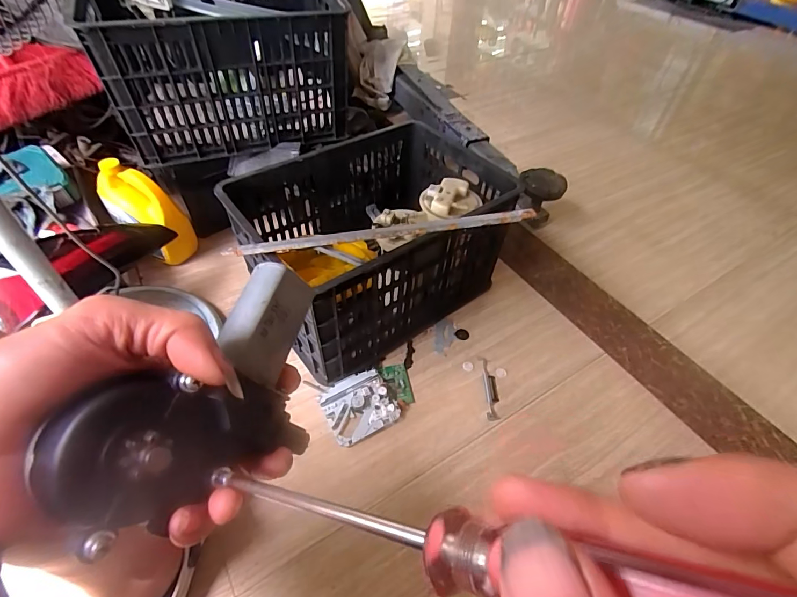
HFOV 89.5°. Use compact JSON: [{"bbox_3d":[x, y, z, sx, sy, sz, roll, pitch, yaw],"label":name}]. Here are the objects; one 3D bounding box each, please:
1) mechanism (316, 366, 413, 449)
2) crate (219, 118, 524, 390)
[{"bbox_3d":[-0.052,0.191,0.751,0.166,0.023,0.114,-22,53,-21],"label":"mechanism"},{"bbox_3d":[-0.053,-0.130,0.856,0.487,0.273,0.378,-30,57,-26],"label":"crate"}]

